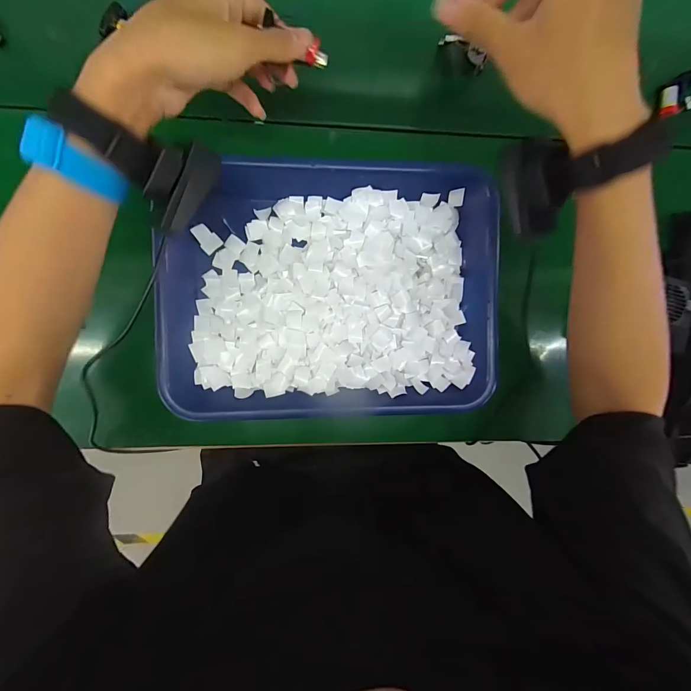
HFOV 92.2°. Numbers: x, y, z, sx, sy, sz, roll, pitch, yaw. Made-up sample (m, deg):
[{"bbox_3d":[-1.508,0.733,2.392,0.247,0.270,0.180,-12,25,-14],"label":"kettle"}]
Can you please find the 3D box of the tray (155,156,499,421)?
[{"bbox_3d":[-0.012,-0.055,0.342,0.330,0.033,0.253,-1,95,-4],"label":"tray"}]

